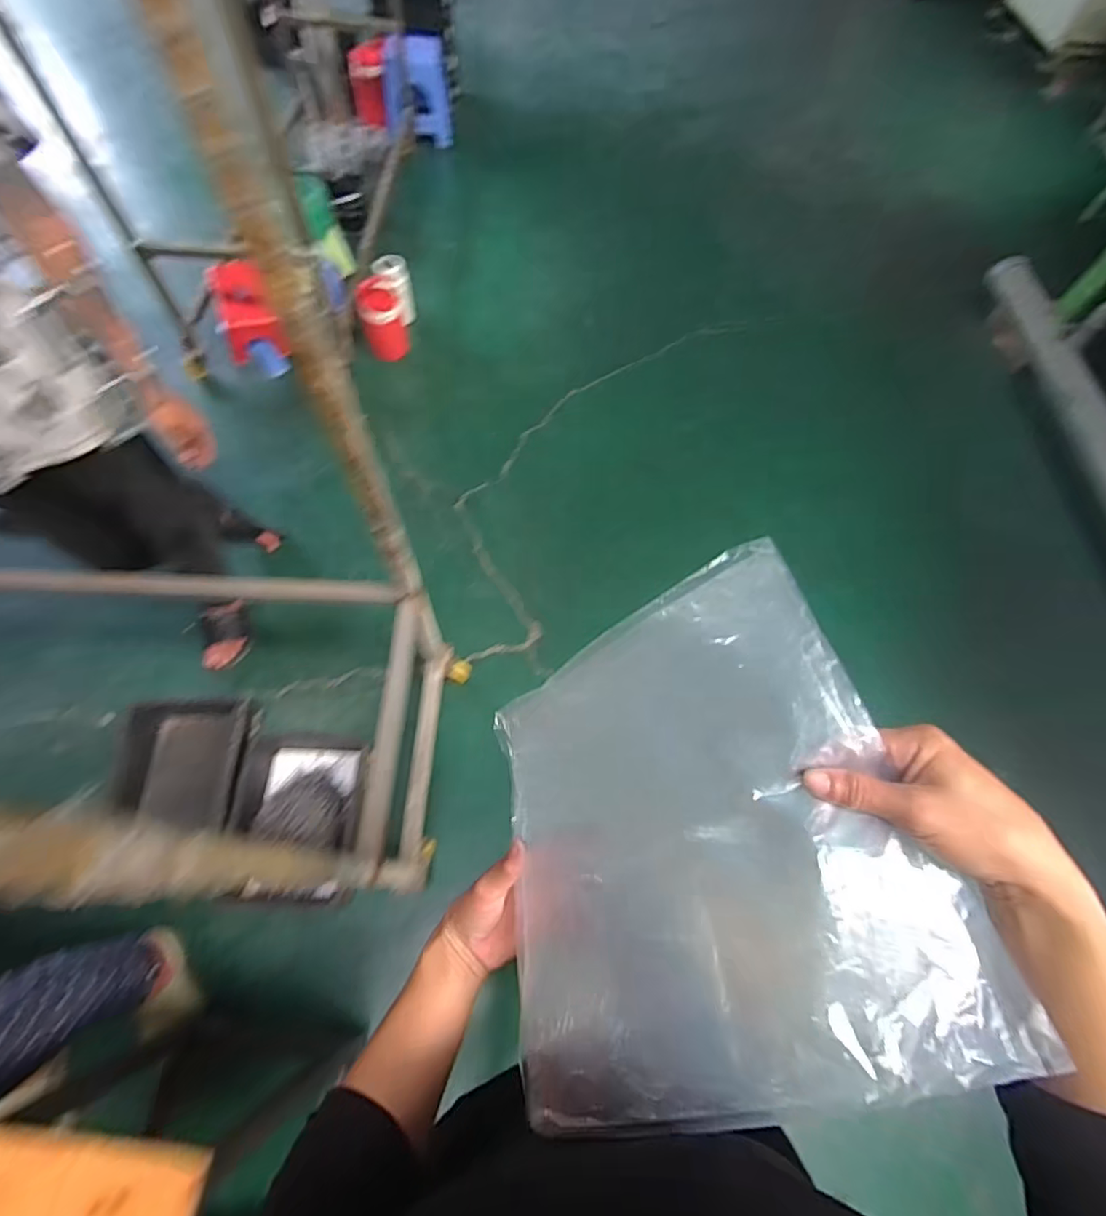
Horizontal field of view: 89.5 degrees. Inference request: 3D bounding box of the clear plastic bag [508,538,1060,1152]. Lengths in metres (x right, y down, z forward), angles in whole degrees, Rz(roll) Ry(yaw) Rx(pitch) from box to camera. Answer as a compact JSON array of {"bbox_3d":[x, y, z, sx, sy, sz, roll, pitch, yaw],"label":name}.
[{"bbox_3d":[0.079,0.146,0.368,0.277,0.049,0.288,-34,57,28],"label":"clear plastic bag"}]

